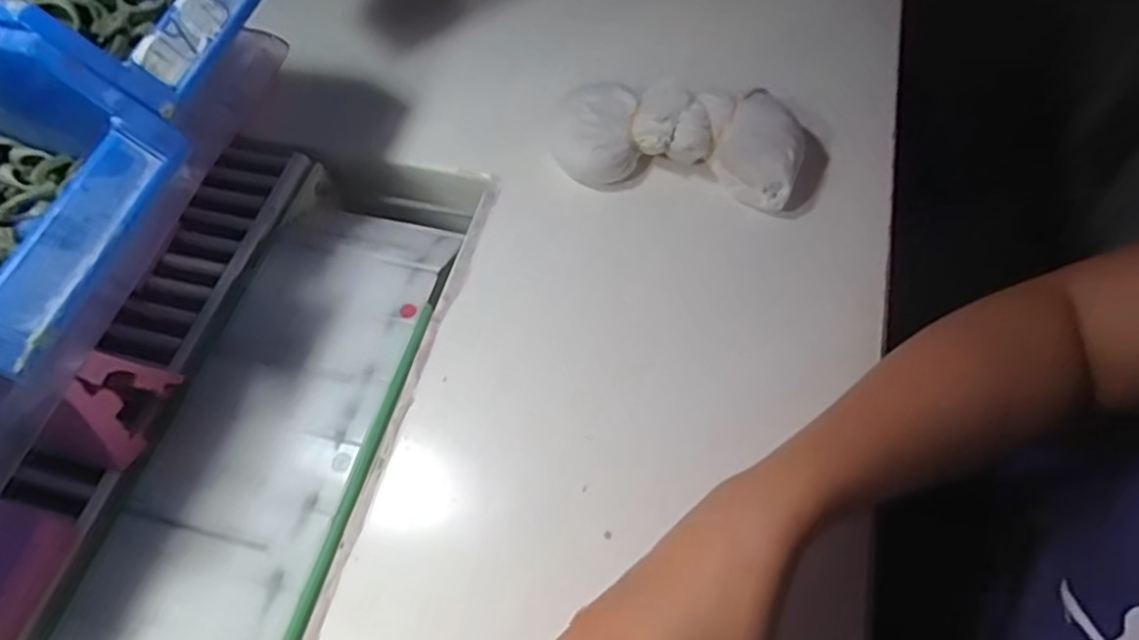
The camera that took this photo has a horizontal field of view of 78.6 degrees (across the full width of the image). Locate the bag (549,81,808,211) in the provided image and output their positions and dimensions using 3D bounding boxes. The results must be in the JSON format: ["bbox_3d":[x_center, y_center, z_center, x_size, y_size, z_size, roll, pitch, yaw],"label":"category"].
[{"bbox_3d":[0.068,-0.117,0.452,0.162,0.058,0.066,11,62,10],"label":"bag"}]

